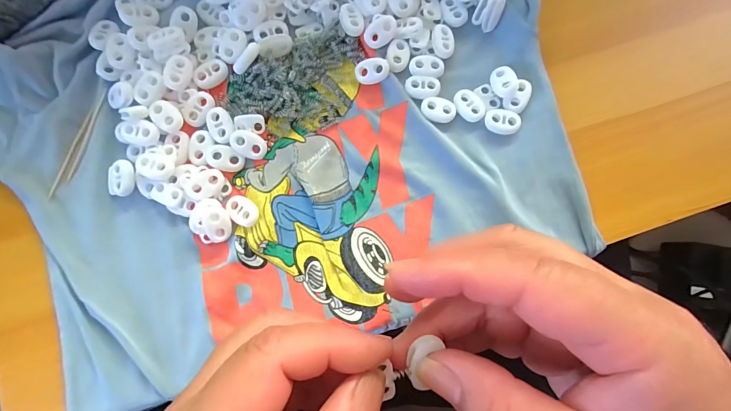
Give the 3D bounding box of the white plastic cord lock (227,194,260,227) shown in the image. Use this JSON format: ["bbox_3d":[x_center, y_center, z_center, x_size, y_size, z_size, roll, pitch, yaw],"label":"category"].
[{"bbox_3d":[-0.074,0.003,0.215,0.022,0.004,0.015,39,83,3],"label":"white plastic cord lock"}]

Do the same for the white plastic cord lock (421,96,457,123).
[{"bbox_3d":[0.047,-0.061,0.228,0.022,0.004,0.016,21,83,0],"label":"white plastic cord lock"}]

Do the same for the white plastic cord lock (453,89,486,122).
[{"bbox_3d":[0.066,-0.064,0.230,0.016,0.005,0.022,-31,85,-6],"label":"white plastic cord lock"}]

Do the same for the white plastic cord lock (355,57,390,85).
[{"bbox_3d":[0.004,-0.086,0.230,0.021,0.008,0.015,-2,83,-3],"label":"white plastic cord lock"}]

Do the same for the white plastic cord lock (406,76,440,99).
[{"bbox_3d":[0.037,-0.076,0.229,0.022,0.004,0.015,6,83,-1],"label":"white plastic cord lock"}]

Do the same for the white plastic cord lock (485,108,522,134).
[{"bbox_3d":[0.087,-0.053,0.228,0.022,0.005,0.015,13,83,-1],"label":"white plastic cord lock"}]

